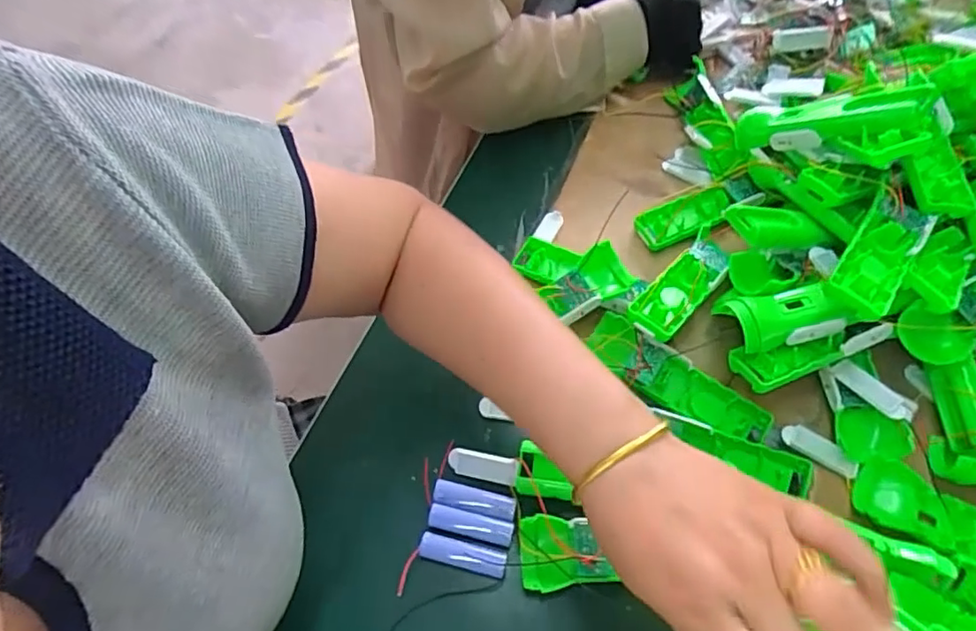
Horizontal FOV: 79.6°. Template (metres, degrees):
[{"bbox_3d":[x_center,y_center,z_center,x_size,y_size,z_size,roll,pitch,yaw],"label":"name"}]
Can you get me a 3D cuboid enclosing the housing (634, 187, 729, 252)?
[{"bbox_3d":[0.195,-0.096,0.586,0.093,0.026,0.042,-17,59,-8],"label":"housing"}]

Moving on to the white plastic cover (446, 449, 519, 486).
[{"bbox_3d":[-0.005,0.121,0.470,0.056,0.013,0.019,10,59,9],"label":"white plastic cover"}]

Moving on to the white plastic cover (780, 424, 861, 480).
[{"bbox_3d":[0.266,0.108,0.468,0.058,0.007,0.020,28,64,19],"label":"white plastic cover"}]

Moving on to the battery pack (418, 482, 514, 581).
[{"bbox_3d":[-0.014,0.163,0.450,0.064,0.014,0.058,11,59,10],"label":"battery pack"}]

